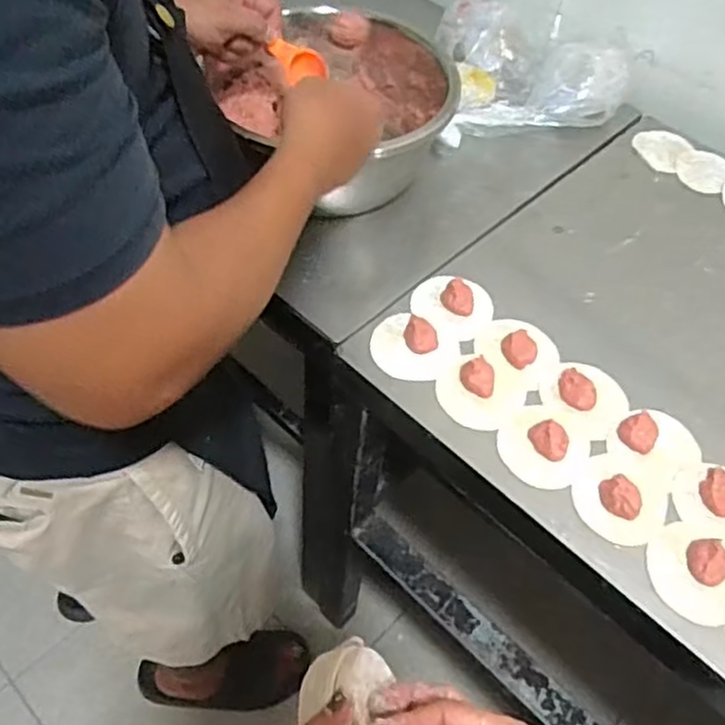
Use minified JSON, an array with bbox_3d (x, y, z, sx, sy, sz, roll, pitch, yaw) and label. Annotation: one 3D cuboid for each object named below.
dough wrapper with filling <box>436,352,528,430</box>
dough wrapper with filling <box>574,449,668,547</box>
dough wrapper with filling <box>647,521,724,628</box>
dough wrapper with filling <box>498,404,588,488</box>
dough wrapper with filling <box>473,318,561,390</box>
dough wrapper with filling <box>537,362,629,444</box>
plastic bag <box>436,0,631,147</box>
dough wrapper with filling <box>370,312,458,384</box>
[{"bbox_3d":[0.111,0.024,0.667,0.079,0.015,0.081,2,53,-3],"label":"dough wrapper with filling"},{"bbox_3d":[0.226,0.110,0.614,0.075,0.021,0.089,37,59,22],"label":"dough wrapper with filling"},{"bbox_3d":[0.273,0.167,0.574,0.077,0.017,0.082,19,54,10],"label":"dough wrapper with filling"},{"bbox_3d":[0.167,0.070,0.636,0.080,0.016,0.071,-37,63,-27],"label":"dough wrapper with filling"},{"bbox_3d":[0.149,-0.010,0.698,0.076,0.016,0.077,2,53,-3],"label":"dough wrapper with filling"},{"bbox_3d":[0.211,0.029,0.674,0.078,0.016,0.069,37,59,22],"label":"dough wrapper with filling"},{"bbox_3d":[0.202,-0.405,0.957,0.266,0.100,0.212,-11,54,-13],"label":"plastic bag"},{"bbox_3d":[0.050,-0.019,0.692,0.081,0.027,0.073,16,53,8],"label":"dough wrapper with filling"}]

